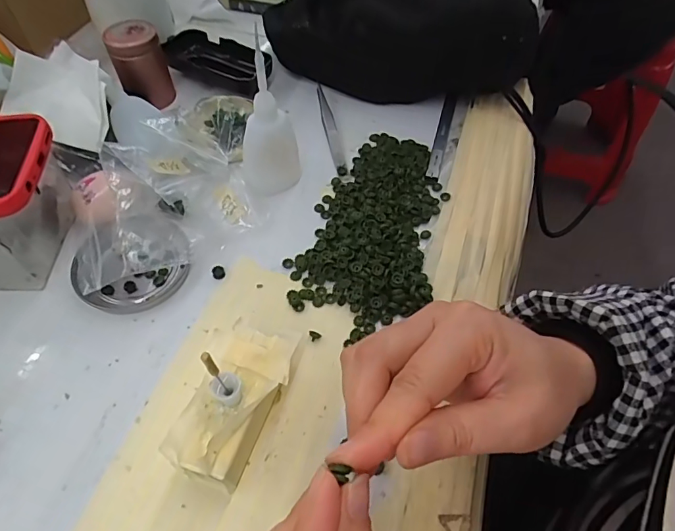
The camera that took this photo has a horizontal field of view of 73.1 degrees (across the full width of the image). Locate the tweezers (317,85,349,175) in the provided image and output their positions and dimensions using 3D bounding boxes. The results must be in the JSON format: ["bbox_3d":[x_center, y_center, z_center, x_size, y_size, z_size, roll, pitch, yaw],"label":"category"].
[{"bbox_3d":[-0.007,-0.128,0.417,0.011,0.005,0.116,-9,56,-7],"label":"tweezers"}]

